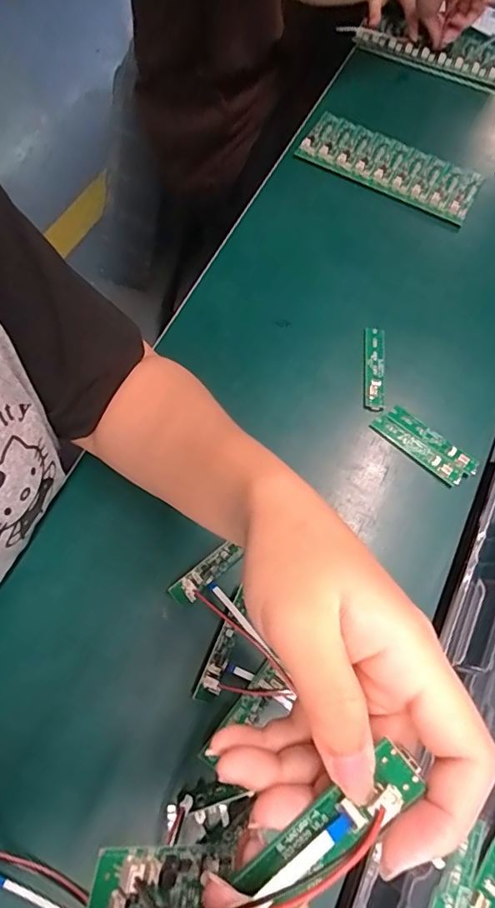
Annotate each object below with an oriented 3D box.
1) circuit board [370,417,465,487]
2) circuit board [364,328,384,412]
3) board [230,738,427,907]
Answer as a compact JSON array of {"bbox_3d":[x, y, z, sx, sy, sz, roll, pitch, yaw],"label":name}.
[{"bbox_3d":[0.142,-0.004,0.417,0.082,0.006,0.015,40,70,12],"label":"circuit board"},{"bbox_3d":[0.114,-0.076,0.447,0.018,0.009,0.085,7,67,-2],"label":"circuit board"},{"bbox_3d":[0.025,0.117,0.151,0.064,0.008,0.017,-43,71,6],"label":"board"}]

